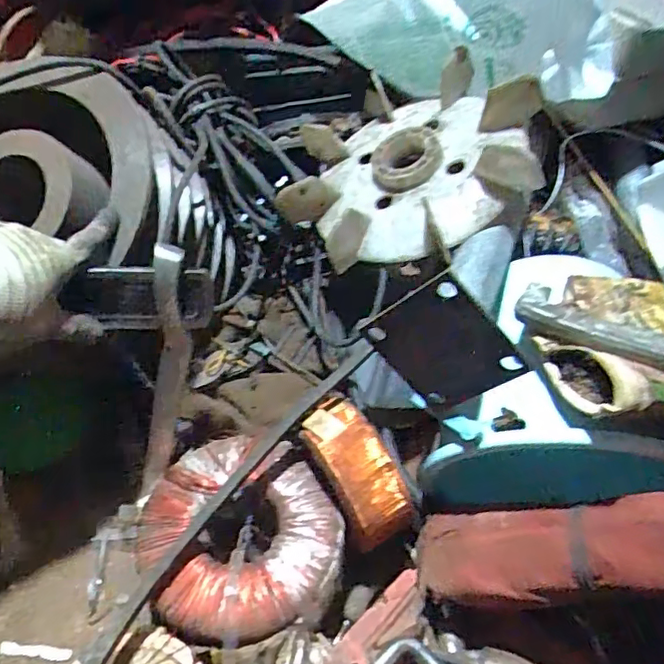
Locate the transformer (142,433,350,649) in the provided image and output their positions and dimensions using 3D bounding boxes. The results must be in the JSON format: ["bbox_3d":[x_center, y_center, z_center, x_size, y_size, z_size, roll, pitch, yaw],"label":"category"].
[{"bbox_3d":[-0.085,0.179,0.523,0.165,0.047,0.186,-25,54,-26],"label":"transformer"}]

